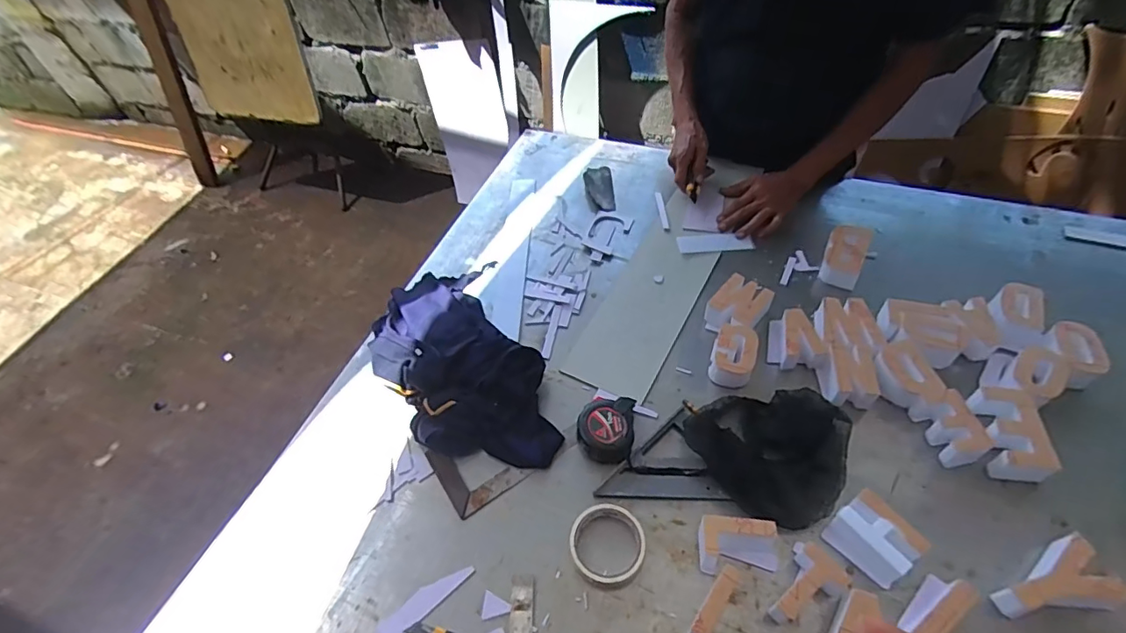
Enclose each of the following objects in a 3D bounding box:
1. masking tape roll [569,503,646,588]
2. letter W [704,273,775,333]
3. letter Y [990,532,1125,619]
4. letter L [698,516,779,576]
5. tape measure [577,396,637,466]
[{"bbox_3d":[0.054,0.274,0.642,0.089,0.019,0.091,-3,51,4],"label":"masking tape roll"},{"bbox_3d":[0.275,-0.014,0.837,0.075,0.046,0.099,33,61,28],"label":"letter W"},{"bbox_3d":[0.514,0.288,0.562,0.119,0.053,0.070,-17,51,-8],"label":"letter Y"},{"bbox_3d":[0.206,0.266,0.619,0.089,0.039,0.052,0,51,6],"label":"letter L"},{"bbox_3d":[0.058,0.157,0.733,0.078,0.041,0.093,2,52,8],"label":"tape measure"}]

